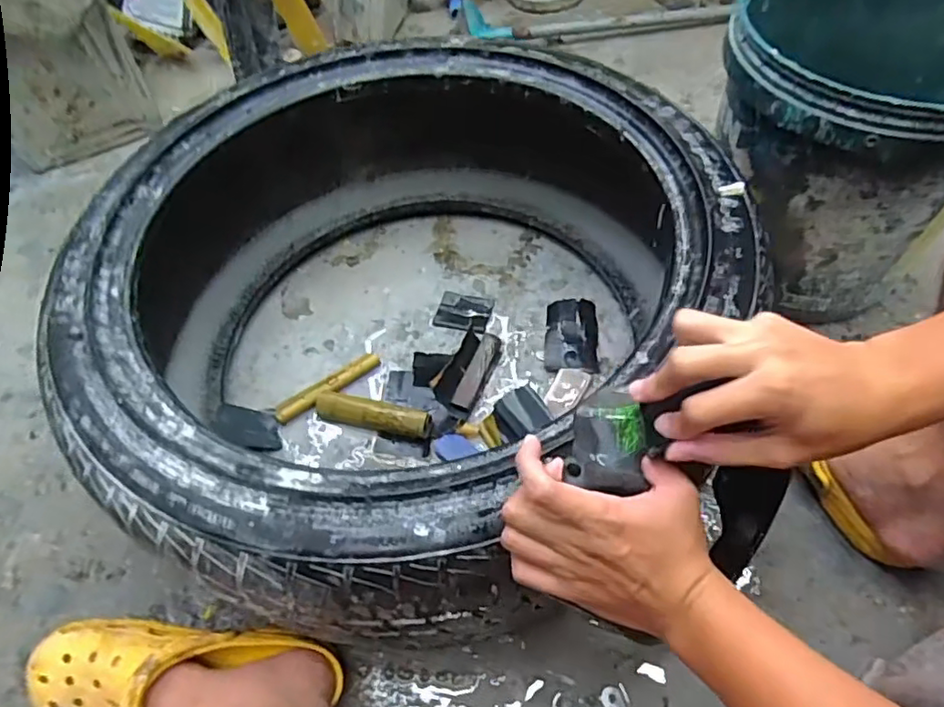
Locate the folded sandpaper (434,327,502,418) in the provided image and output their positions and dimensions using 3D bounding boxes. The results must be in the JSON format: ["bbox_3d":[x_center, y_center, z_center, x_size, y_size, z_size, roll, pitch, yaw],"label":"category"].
[{"bbox_3d":[-0.002,0.016,0.729,0.048,0.039,0.127,19,59,17],"label":"folded sandpaper"}]

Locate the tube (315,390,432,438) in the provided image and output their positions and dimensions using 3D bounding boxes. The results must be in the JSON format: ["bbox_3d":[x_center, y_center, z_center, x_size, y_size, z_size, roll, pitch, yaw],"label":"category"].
[{"bbox_3d":[-0.120,0.072,0.714,0.147,0.031,0.030,12,58,13],"label":"tube"}]

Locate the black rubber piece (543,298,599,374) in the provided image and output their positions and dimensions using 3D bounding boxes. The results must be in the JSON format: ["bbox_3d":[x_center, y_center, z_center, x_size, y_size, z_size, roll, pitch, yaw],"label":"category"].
[{"bbox_3d":[0.128,-0.027,0.768,0.065,0.016,0.119,3,56,7],"label":"black rubber piece"}]

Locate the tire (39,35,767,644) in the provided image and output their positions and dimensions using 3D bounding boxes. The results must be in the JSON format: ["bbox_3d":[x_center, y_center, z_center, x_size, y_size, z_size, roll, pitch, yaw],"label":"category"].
[{"bbox_3d":[-0.093,-0.101,0.681,0.637,0.238,0.698,-2,56,3],"label":"tire"}]

